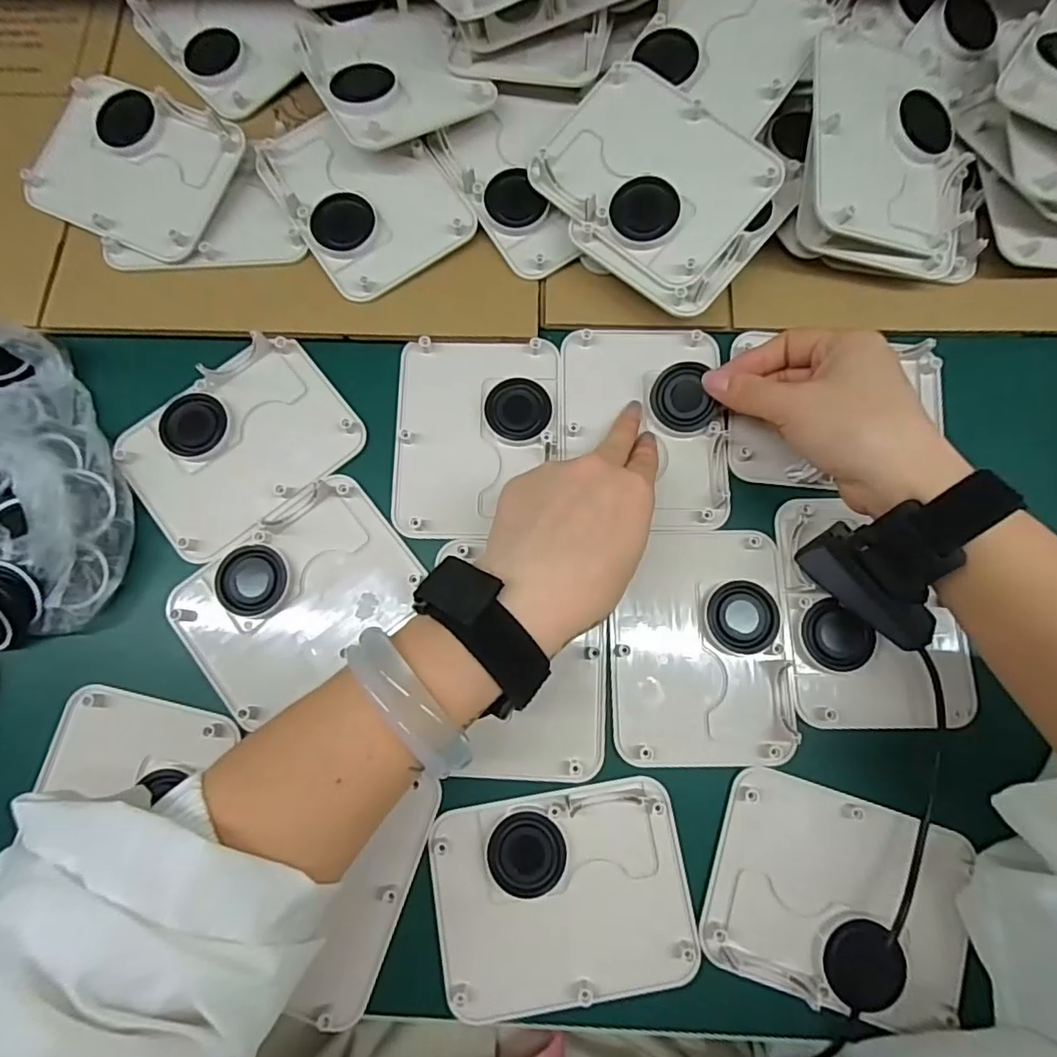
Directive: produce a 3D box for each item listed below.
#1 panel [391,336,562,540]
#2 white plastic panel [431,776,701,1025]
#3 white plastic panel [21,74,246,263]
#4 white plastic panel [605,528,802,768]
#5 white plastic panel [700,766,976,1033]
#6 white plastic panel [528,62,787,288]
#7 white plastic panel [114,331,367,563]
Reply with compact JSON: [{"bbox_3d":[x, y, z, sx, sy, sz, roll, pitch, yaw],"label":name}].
[{"bbox_3d":[-0.030,-0.055,0.340,0.095,0.008,0.120,1,79,1],"label":"panel"},{"bbox_3d":[0.017,0.184,0.289,0.124,0.008,0.094,-10,79,-1],"label":"white plastic panel"},{"bbox_3d":[-0.247,-0.225,0.362,0.121,0.028,0.094,23,80,5],"label":"white plastic panel"},{"bbox_3d":[0.094,0.064,0.316,0.096,0.007,0.124,0,79,1],"label":"white plastic panel"},{"bbox_3d":[0.156,0.184,0.287,0.121,0.009,0.094,17,80,4],"label":"white plastic panel"},{"bbox_3d":[0.072,-0.208,0.334,0.126,0.012,0.098,40,89,9],"label":"white plastic panel"},{"bbox_3d":[-0.169,-0.050,0.338,0.123,0.011,0.091,-38,81,-6],"label":"white plastic panel"}]

